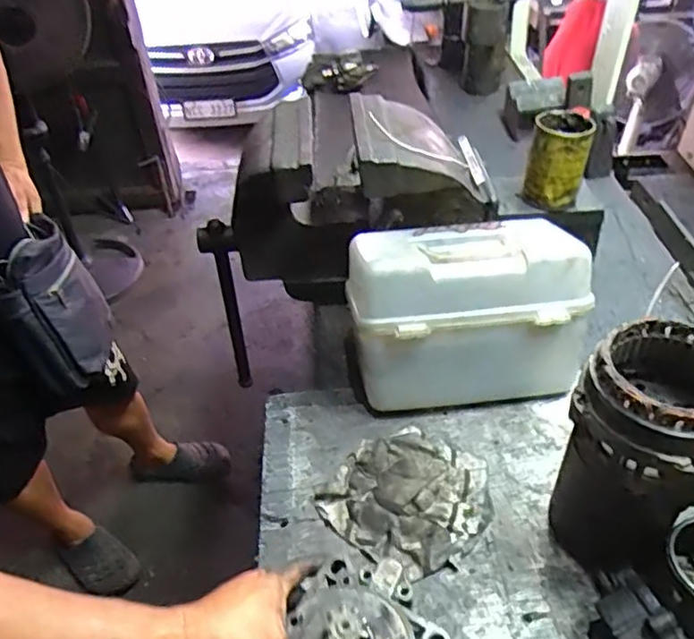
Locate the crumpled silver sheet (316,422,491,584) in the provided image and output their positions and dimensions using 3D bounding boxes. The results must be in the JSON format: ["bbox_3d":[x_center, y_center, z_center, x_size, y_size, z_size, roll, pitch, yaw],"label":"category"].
[{"bbox_3d":[0.069,0.185,0.681,0.161,0.022,0.157,25,50,27],"label":"crumpled silver sheet"}]

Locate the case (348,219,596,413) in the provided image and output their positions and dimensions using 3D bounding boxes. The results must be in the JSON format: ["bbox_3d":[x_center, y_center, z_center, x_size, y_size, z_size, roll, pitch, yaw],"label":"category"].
[{"bbox_3d":[0.140,-0.009,0.779,0.265,0.183,0.177,-4,43,-2],"label":"case"}]

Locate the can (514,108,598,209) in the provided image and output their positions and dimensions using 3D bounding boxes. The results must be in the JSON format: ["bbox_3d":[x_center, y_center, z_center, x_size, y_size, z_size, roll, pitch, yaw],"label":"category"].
[{"bbox_3d":[0.288,-0.219,0.871,0.073,0.117,0.078,-1,43,1],"label":"can"}]

